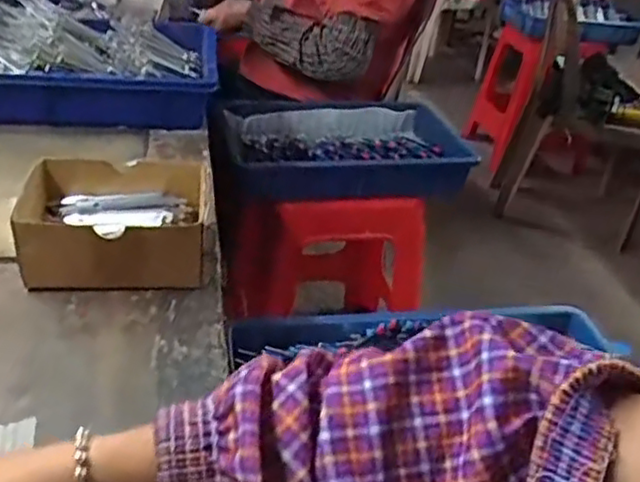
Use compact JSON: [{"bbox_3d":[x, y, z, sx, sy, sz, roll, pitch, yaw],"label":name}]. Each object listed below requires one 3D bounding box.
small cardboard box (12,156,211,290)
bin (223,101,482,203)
[{"bbox_3d":[-0.192,-0.015,0.638,0.160,0.072,0.136,0,33,-10],"label":"small cardboard box"},{"bbox_3d":[0.043,-0.162,1.237,0.430,0.095,0.312,-2,33,-13],"label":"bin"}]

